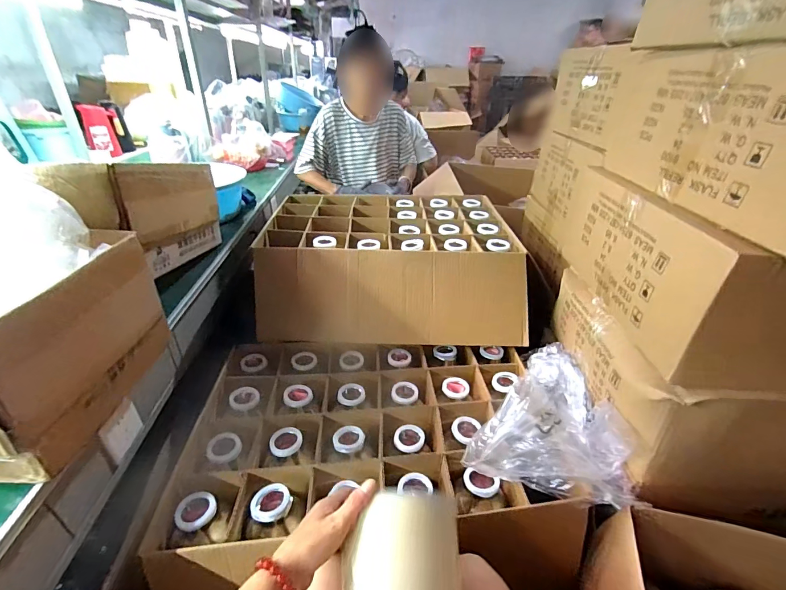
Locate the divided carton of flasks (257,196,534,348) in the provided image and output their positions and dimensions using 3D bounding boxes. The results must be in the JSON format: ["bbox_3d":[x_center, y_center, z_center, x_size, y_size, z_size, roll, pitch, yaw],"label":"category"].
[{"bbox_3d":[-0.009,-0.107,1.114,0.649,0.192,0.559,2,31,-2],"label":"divided carton of flasks"}]

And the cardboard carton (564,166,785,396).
[{"bbox_3d":[0.716,-0.035,0.650,0.657,0.214,0.439,4,31,1],"label":"cardboard carton"}]

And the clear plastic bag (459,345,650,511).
[{"bbox_3d":[0.324,0.236,0.721,0.240,0.080,0.415,22,36,28],"label":"clear plastic bag"}]

